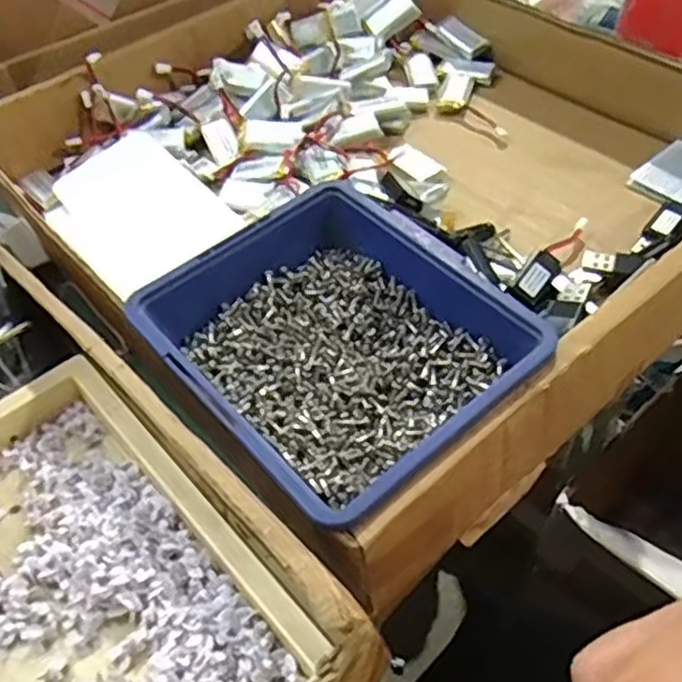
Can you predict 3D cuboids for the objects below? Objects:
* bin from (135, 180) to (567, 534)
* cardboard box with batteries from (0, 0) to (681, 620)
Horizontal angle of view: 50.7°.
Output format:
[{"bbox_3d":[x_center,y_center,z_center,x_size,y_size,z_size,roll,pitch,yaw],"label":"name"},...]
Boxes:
[{"bbox_3d":[0.000,0.006,0.313,0.125,0.058,0.144,-37,54,-21],"label":"bin"},{"bbox_3d":[0.021,-0.105,0.414,0.357,0.077,0.383,-34,54,-22],"label":"cardboard box with batteries"}]

